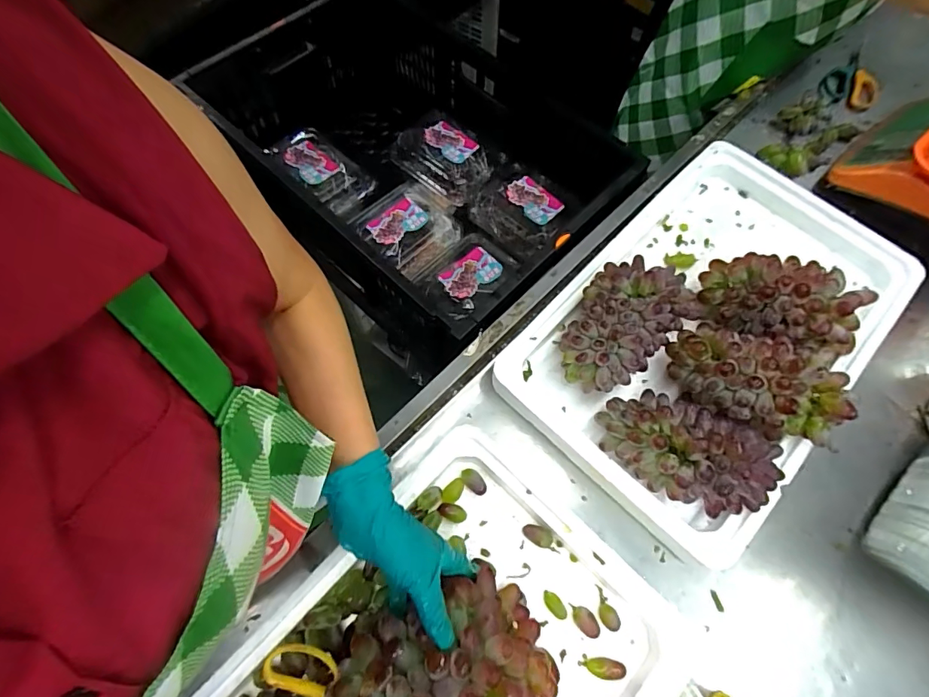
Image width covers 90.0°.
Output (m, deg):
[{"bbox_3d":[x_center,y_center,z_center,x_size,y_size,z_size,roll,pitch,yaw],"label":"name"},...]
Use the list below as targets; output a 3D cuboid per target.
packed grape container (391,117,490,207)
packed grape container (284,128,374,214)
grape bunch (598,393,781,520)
[{"bbox_3d":[-0.038,-0.344,0.842,0.115,0.067,0.179,-43,75,-16],"label":"packed grape container"},{"bbox_3d":[-0.244,-0.310,0.813,0.096,0.063,0.171,-42,75,-16],"label":"packed grape container"},{"bbox_3d":[0.221,0.098,0.458,0.168,0.065,0.098,26,70,8],"label":"grape bunch"}]

